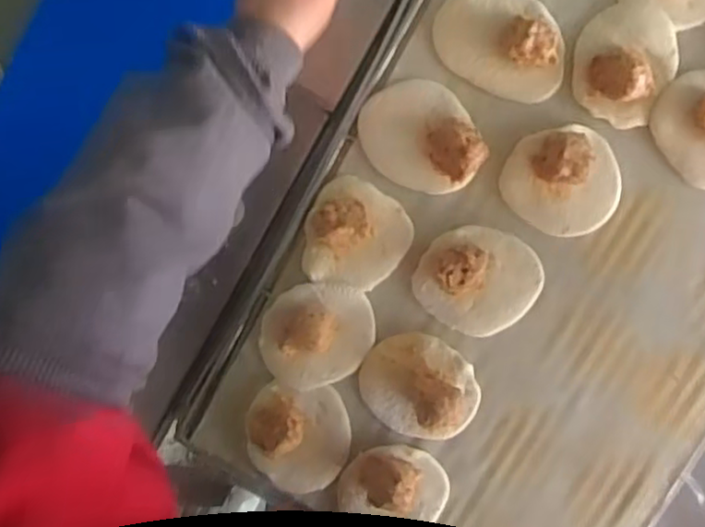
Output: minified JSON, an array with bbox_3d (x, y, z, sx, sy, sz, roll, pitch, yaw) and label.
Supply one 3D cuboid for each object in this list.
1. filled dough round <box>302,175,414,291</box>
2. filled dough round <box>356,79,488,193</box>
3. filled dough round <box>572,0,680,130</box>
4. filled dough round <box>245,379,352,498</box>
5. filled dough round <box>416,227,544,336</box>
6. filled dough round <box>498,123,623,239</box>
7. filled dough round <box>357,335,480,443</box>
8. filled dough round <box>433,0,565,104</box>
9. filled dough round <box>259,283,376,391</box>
[{"bbox_3d":[0.001,-0.019,0.563,0.084,0.035,0.086,0,96,0],"label":"filled dough round"},{"bbox_3d":[0.055,-0.101,0.554,0.077,0.038,0.099,-43,94,4],"label":"filled dough round"},{"bbox_3d":[0.219,-0.160,0.543,0.077,0.035,0.091,27,95,-2],"label":"filled dough round"},{"bbox_3d":[-0.047,0.150,0.583,0.085,0.028,0.091,0,96,0],"label":"filled dough round"},{"bbox_3d":[0.106,0.017,0.565,0.103,0.033,0.089,21,96,-2],"label":"filled dough round"},{"bbox_3d":[0.174,-0.067,0.554,0.092,0.035,0.084,0,96,0],"label":"filled dough round"},{"bbox_3d":[0.058,0.107,0.571,0.100,0.040,0.082,35,95,-3],"label":"filled dough round"},{"bbox_3d":[0.120,-0.177,0.546,0.108,0.033,0.073,21,96,-2],"label":"filled dough round"},{"bbox_3d":[-0.030,0.063,0.568,0.091,0.035,0.087,0,96,0],"label":"filled dough round"}]

